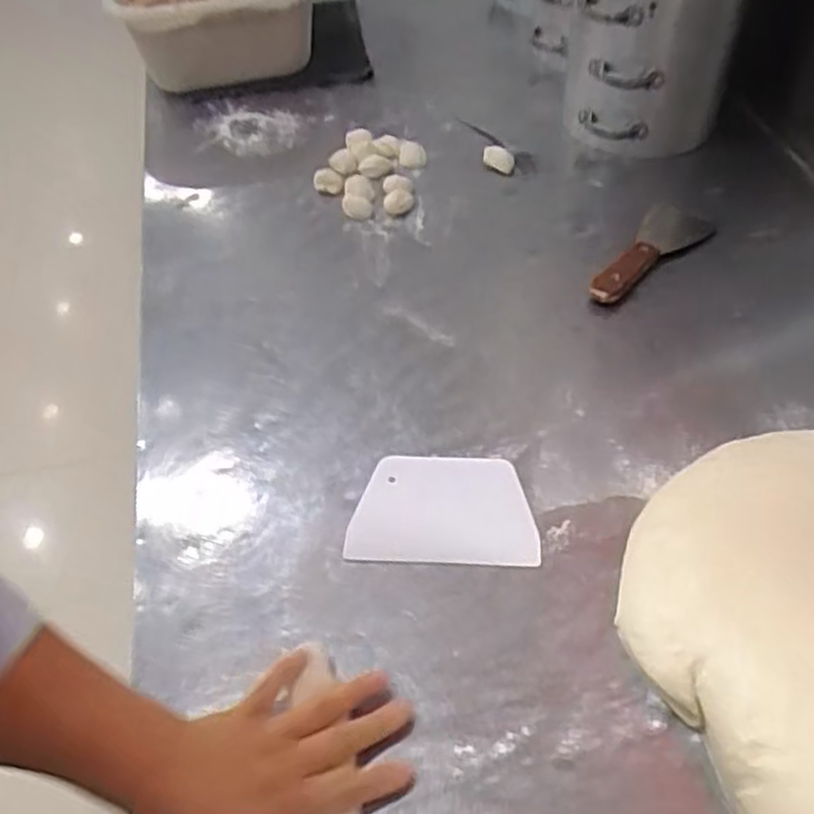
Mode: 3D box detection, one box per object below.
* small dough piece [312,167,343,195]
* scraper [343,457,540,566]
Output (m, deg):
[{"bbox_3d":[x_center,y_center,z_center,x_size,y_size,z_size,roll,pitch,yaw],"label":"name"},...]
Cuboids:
[{"bbox_3d":[-0.095,-0.271,0.934,0.033,0.015,0.033,-2,49,2],"label":"small dough piece"},{"bbox_3d":[0.029,0.080,0.627,0.143,0.005,0.097,2,46,4],"label":"scraper"}]

